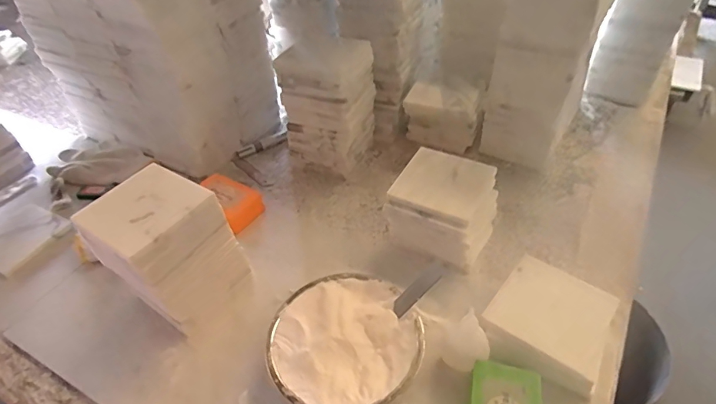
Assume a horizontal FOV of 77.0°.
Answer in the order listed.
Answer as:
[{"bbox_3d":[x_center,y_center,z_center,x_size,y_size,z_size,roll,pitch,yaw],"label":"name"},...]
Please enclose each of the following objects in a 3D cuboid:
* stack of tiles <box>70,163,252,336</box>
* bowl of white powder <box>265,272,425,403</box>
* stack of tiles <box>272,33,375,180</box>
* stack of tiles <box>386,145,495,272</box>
[{"bbox_3d":[-0.207,0.053,0.495,0.117,0.145,0.119,32,54,30],"label":"stack of tiles"},{"bbox_3d":[-0.012,0.143,0.452,0.145,0.049,0.145,-2,45,2],"label":"bowl of white powder"},{"bbox_3d":[-0.043,-0.144,0.671,0.104,0.172,0.102,16,48,18],"label":"stack of tiles"},{"bbox_3d":[0.102,0.010,0.552,0.114,0.078,0.124,21,50,23],"label":"stack of tiles"}]

